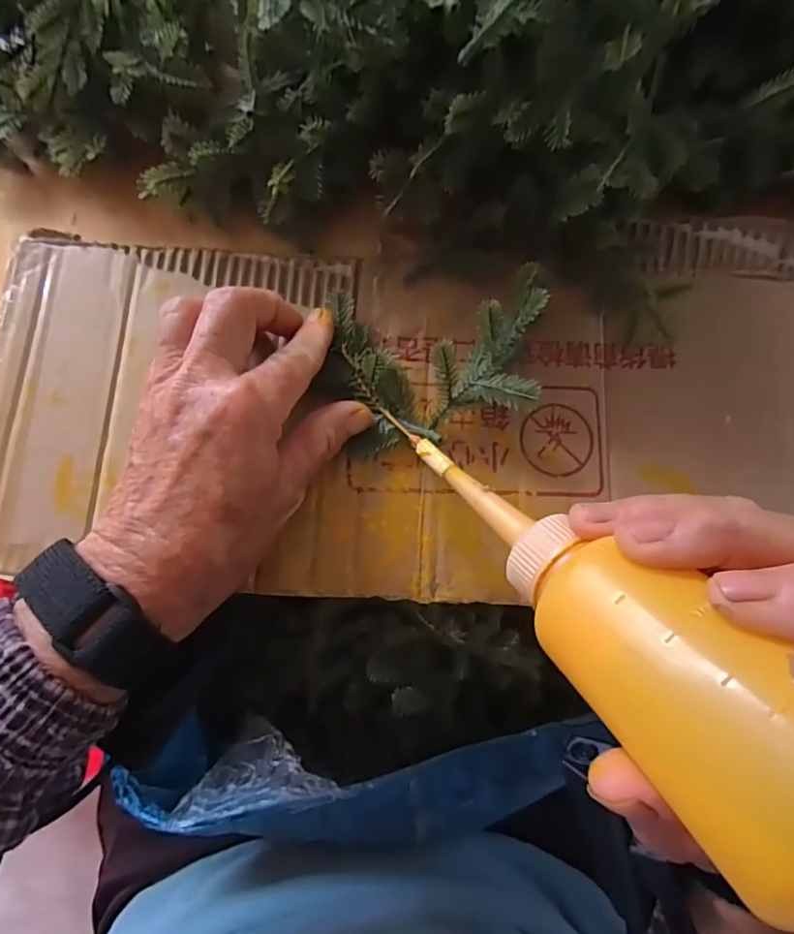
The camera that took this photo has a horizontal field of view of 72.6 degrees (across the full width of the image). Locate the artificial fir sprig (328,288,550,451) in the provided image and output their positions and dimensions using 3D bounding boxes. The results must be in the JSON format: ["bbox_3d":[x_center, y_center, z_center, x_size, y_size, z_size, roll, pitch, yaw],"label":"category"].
[{"bbox_3d":[0.015,-0.048,0.250,0.094,0.037,0.075,4,79,0],"label":"artificial fir sprig"}]

